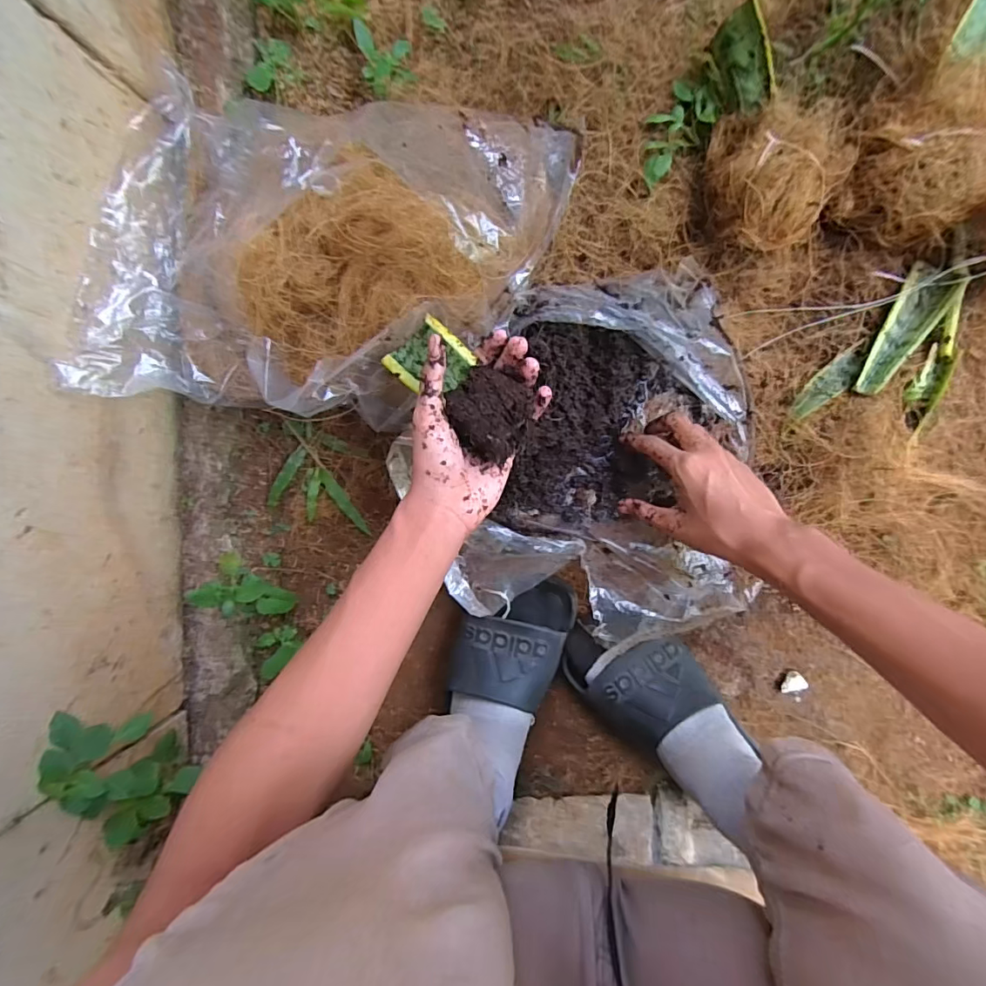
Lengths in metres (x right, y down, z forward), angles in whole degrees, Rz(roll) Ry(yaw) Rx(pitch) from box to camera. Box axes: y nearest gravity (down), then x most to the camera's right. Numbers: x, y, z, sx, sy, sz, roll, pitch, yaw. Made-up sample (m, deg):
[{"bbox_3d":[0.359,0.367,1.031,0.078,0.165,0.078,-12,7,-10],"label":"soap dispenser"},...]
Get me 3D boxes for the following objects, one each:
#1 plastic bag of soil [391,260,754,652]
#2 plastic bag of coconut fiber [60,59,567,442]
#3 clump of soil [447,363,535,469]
[{"bbox_3d":[0.078,-0.034,0.483,0.332,0.078,0.330,-2,94,6],"label":"plastic bag of soil"},{"bbox_3d":[-0.130,-0.214,0.424,0.376,0.149,0.291,5,95,6],"label":"plastic bag of coconut fiber"},{"bbox_3d":[-0.005,-0.062,0.380,0.065,0.044,0.067,0,94,6],"label":"clump of soil"}]

